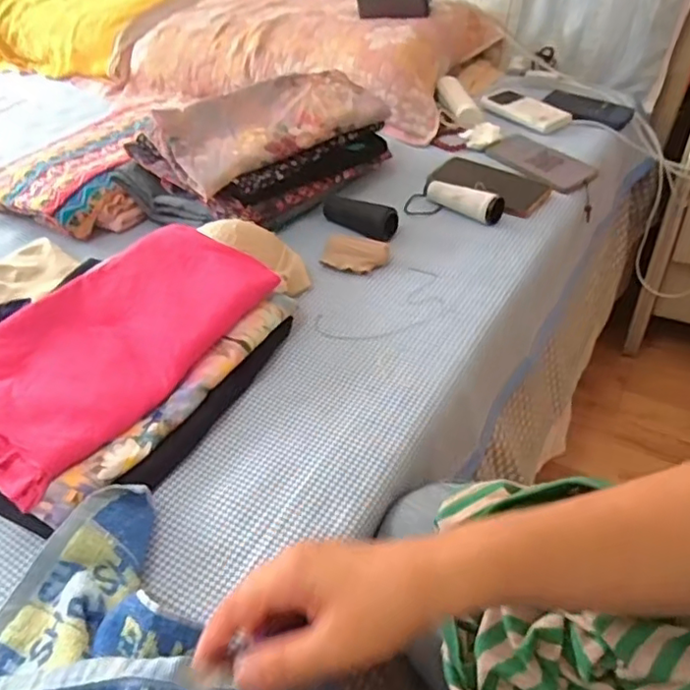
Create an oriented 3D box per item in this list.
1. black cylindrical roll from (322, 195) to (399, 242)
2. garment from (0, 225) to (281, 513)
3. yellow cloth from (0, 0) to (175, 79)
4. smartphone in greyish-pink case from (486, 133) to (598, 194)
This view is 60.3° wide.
[{"bbox_3d":[0.017,-0.170,0.780,0.112,0.032,0.038,24,50,29],"label":"black cylindrical roll"},{"bbox_3d":[-0.232,-0.006,0.570,0.182,0.052,0.315,21,48,26],"label":"garment"},{"bbox_3d":[-0.658,-0.747,1.393,0.565,0.163,0.277,14,45,20],"label":"yellow cloth"},{"bbox_3d":[0.287,-0.273,0.884,0.082,0.010,0.157,-36,56,-18],"label":"smartphone in greyish-pink case"}]

